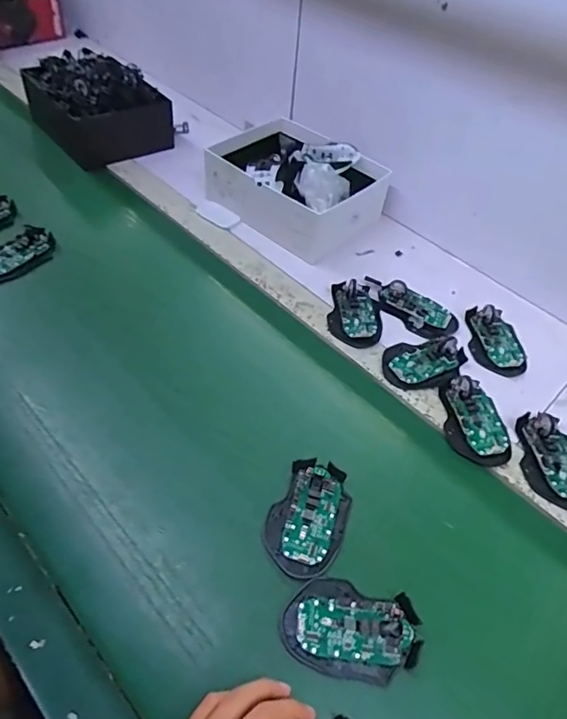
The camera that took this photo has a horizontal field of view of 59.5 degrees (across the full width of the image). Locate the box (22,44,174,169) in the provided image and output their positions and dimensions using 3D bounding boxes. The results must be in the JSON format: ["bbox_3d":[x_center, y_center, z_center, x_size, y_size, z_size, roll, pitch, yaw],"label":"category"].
[{"bbox_3d":[-0.351,-0.474,0.911,0.202,0.100,0.240,-31,60,-27],"label":"box"}]

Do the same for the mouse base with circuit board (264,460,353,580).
[{"bbox_3d":[0.027,0.155,0.492,0.071,0.015,0.114,22,53,12],"label":"mouse base with circuit board"}]

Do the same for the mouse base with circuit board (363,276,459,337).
[{"bbox_3d":[0.178,-0.081,0.694,0.140,0.028,0.058,23,53,13],"label":"mouse base with circuit board"}]

